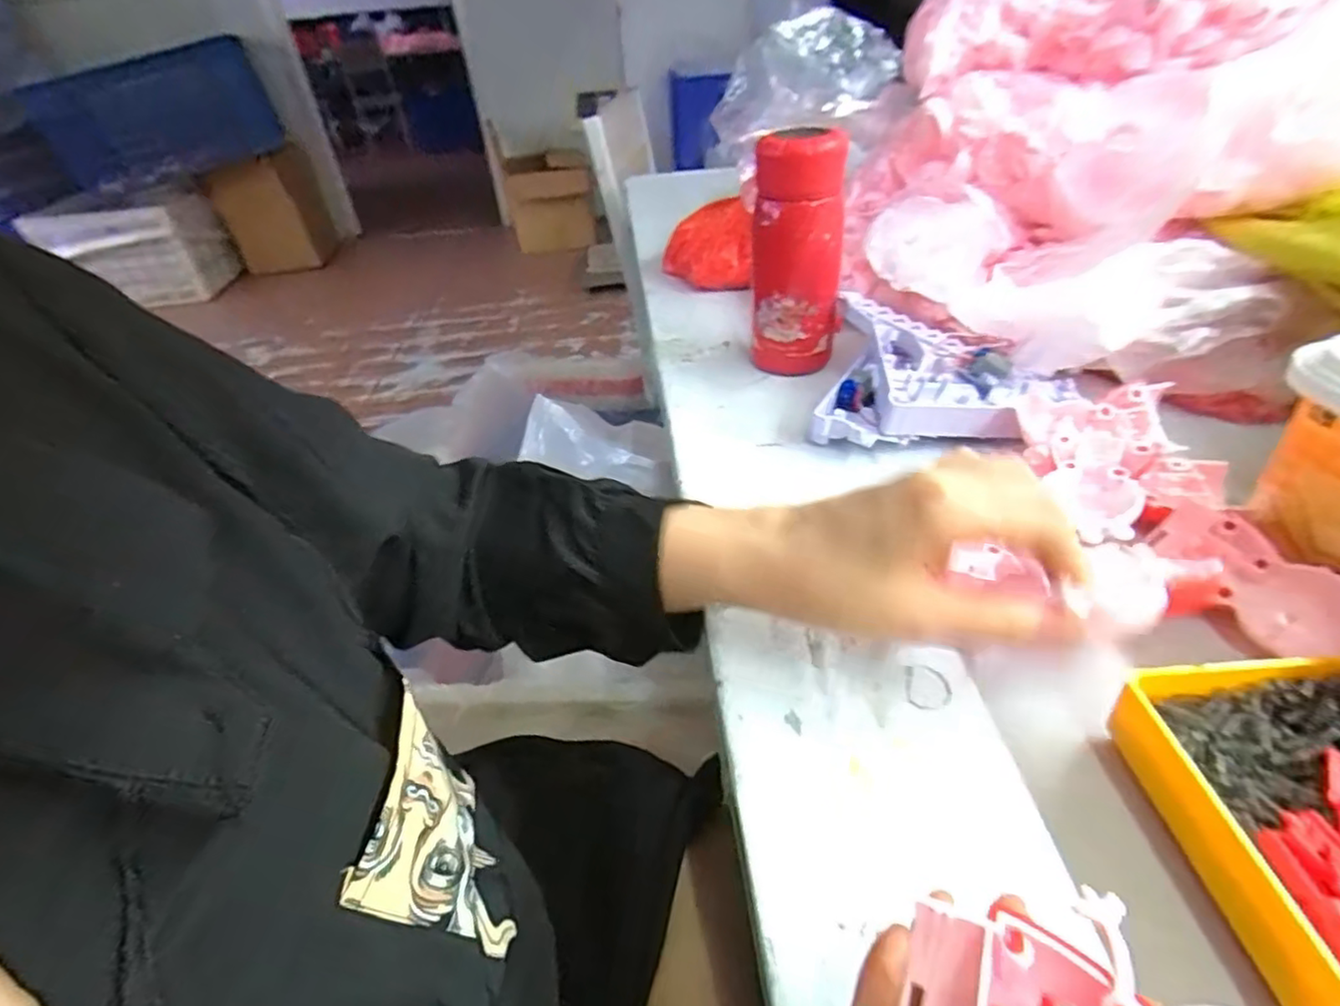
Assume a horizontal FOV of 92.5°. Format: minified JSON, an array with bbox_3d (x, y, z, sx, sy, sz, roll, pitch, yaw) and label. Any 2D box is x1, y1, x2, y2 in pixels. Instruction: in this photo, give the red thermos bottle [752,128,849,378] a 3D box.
[{"bbox_3d":[0.100,-0.195,0.513,0.067,0.179,0.064,0,41,8],"label":"red thermos bottle"}]

